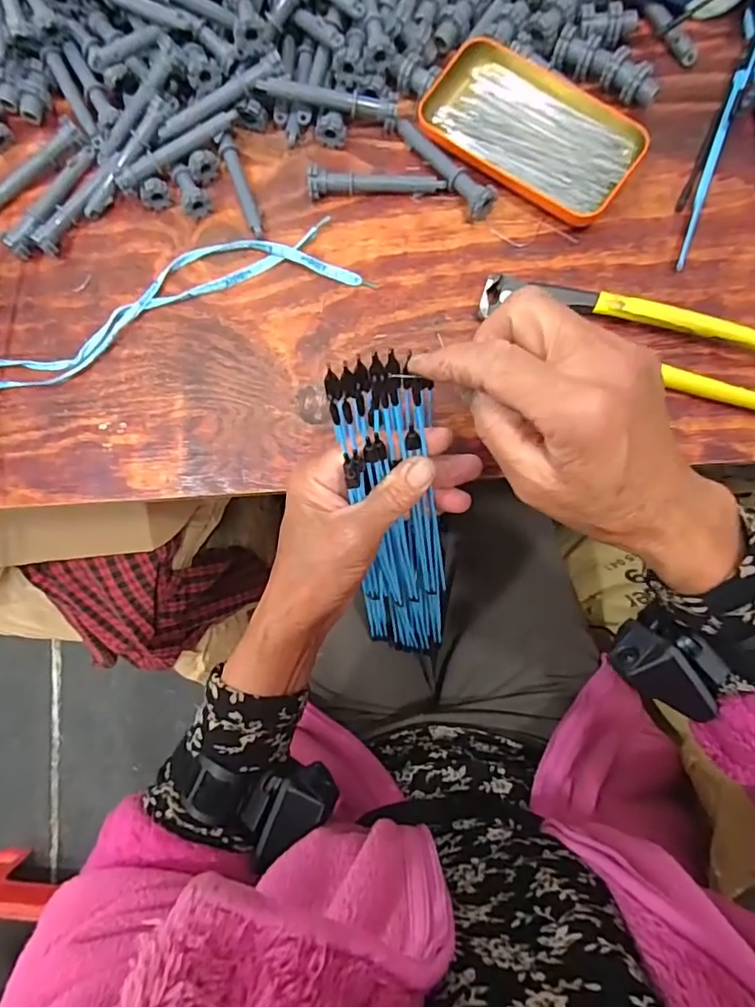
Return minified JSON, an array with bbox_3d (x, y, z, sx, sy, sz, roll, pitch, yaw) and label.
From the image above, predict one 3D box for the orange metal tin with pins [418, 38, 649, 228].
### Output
[{"bbox_3d":[0.105,-0.254,0.379,0.143,0.020,0.084,33,87,7],"label":"orange metal tin with pins"}]

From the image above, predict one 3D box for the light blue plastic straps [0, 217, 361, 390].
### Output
[{"bbox_3d":[-0.163,-0.136,0.388,0.291,0.010,0.059,-18,82,2],"label":"light blue plastic straps"}]

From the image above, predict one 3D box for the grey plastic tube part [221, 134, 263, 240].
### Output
[{"bbox_3d":[-0.095,-0.222,0.390,0.012,0.014,0.074,-20,82,1],"label":"grey plastic tube part"}]

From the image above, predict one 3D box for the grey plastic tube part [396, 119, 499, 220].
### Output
[{"bbox_3d":[0.046,-0.232,0.379,0.017,0.020,0.089,-36,82,-1],"label":"grey plastic tube part"}]

